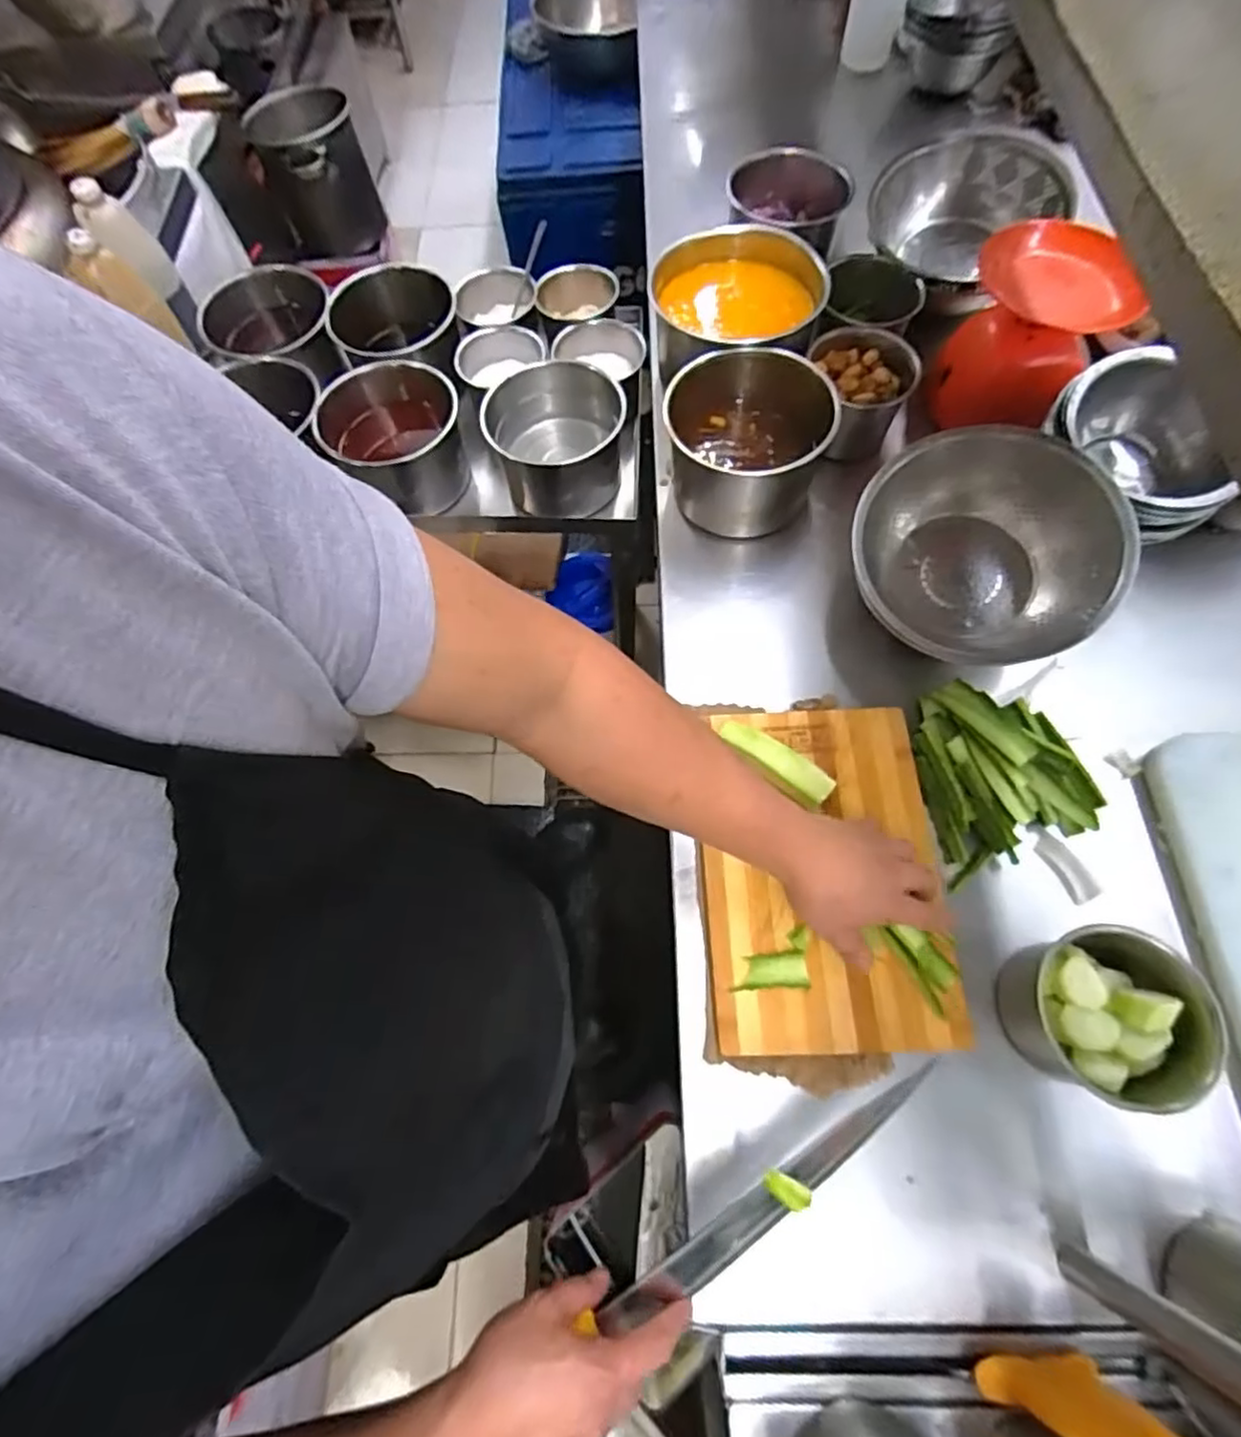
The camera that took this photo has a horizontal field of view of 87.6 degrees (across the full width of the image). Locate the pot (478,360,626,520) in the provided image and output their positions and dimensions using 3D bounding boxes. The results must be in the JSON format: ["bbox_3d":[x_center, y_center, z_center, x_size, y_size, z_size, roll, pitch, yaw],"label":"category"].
[{"bbox_3d":[-0.085,-0.353,0.853,0.173,0.122,0.171,-1,67,3],"label":"pot"}]

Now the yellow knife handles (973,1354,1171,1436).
[{"bbox_3d":[0.297,0.427,0.395,0.103,0.144,0.032,3,67,4],"label":"yellow knife handles"}]

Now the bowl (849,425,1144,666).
[{"bbox_3d":[0.341,-0.156,0.621,0.226,0.117,0.200,17,69,10],"label":"bowl"}]

